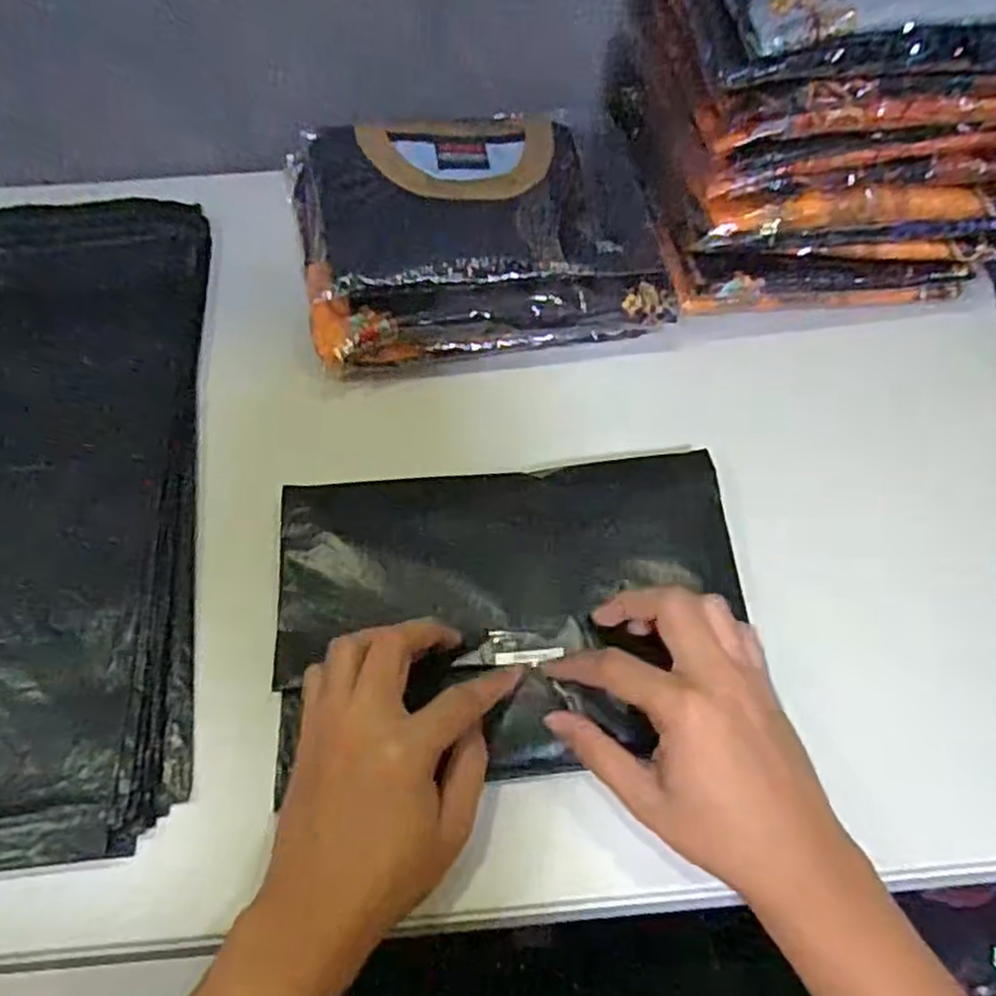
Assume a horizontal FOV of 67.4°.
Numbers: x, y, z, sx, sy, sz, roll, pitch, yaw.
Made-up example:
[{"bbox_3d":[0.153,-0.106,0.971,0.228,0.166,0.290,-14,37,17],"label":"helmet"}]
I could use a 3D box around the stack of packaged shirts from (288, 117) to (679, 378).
[{"bbox_3d":[-0.014,-0.204,0.560,0.263,0.059,0.204,-9,68,-4],"label":"stack of packaged shirts"}]

